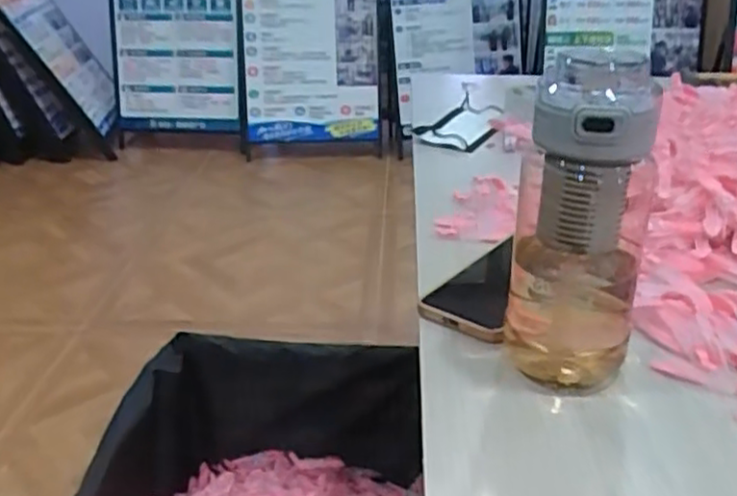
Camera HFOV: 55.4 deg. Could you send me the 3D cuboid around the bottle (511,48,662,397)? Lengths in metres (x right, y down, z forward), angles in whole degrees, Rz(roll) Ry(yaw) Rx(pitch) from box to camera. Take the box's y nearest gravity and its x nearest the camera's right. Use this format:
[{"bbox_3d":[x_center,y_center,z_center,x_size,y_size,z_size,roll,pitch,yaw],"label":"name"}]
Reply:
[{"bbox_3d":[0.130,-0.009,0.443,0.079,0.204,0.064,3,28,13],"label":"bottle"}]

